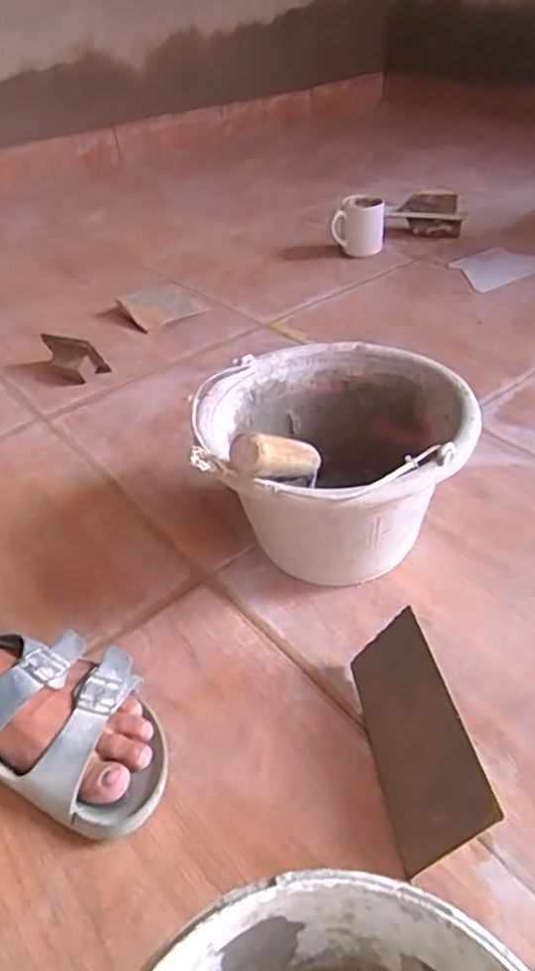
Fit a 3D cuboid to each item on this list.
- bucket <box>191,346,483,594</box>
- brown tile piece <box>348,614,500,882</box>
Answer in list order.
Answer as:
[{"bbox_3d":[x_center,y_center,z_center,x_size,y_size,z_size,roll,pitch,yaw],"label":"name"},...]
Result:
[{"bbox_3d":[0.060,-0.023,0.624,0.244,0.185,0.248,-3,40,2],"label":"bucket"},{"bbox_3d":[0.105,0.177,0.465,0.007,0.087,0.166,22,31,-25],"label":"brown tile piece"}]

